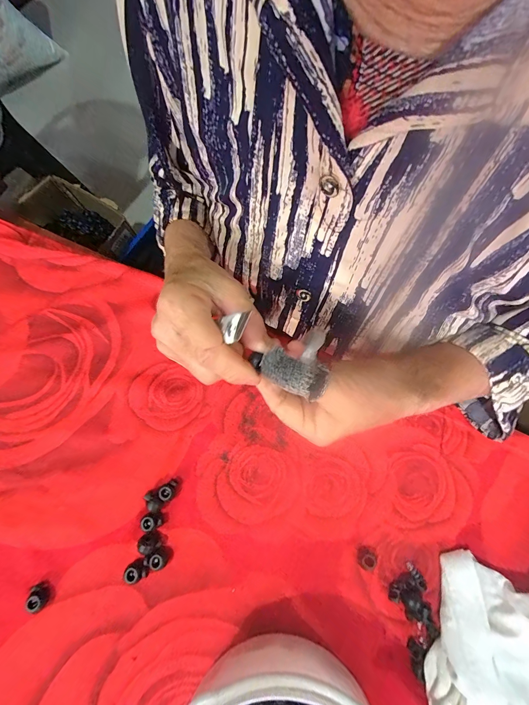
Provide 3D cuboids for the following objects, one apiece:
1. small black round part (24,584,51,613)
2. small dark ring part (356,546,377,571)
[{"bbox_3d":[-0.186,0.201,0.241,0.013,0.012,0.017,-28,75,-7],"label":"small black round part"},{"bbox_3d":[0.087,0.174,0.248,0.016,0.011,0.014,-38,76,-9],"label":"small dark ring part"}]

